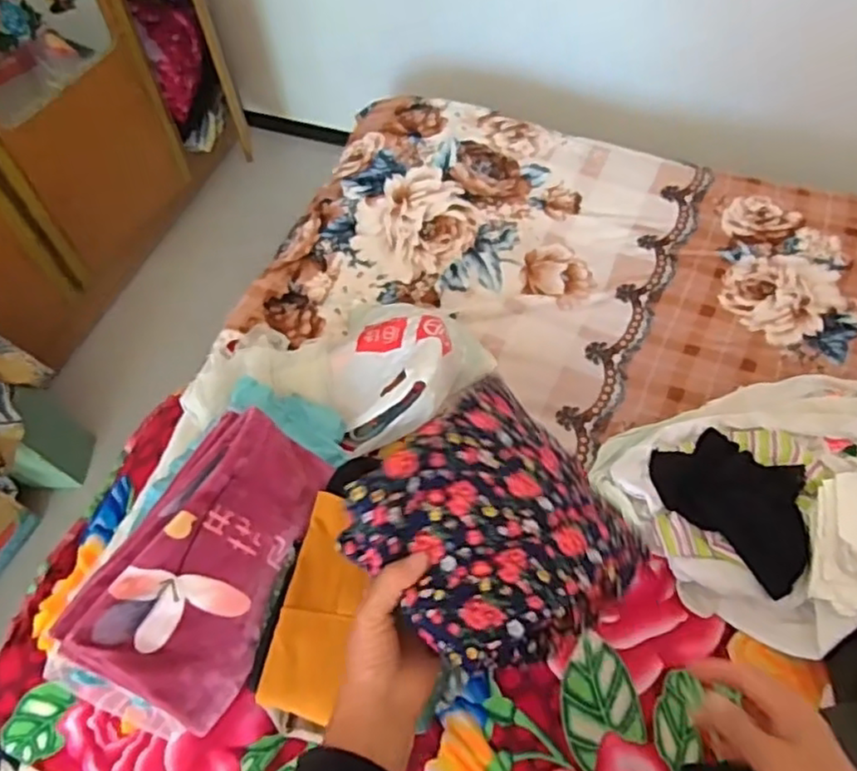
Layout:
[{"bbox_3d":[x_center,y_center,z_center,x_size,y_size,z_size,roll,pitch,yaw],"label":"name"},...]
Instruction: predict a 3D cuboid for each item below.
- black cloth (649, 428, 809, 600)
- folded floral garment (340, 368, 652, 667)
[{"bbox_3d":[0.427,0.157,0.925,0.131,0.100,0.247,-32,63,-16],"label":"black cloth"},{"bbox_3d":[0.054,0.100,0.500,0.197,0.085,0.184,-37,65,-19],"label":"folded floral garment"}]

